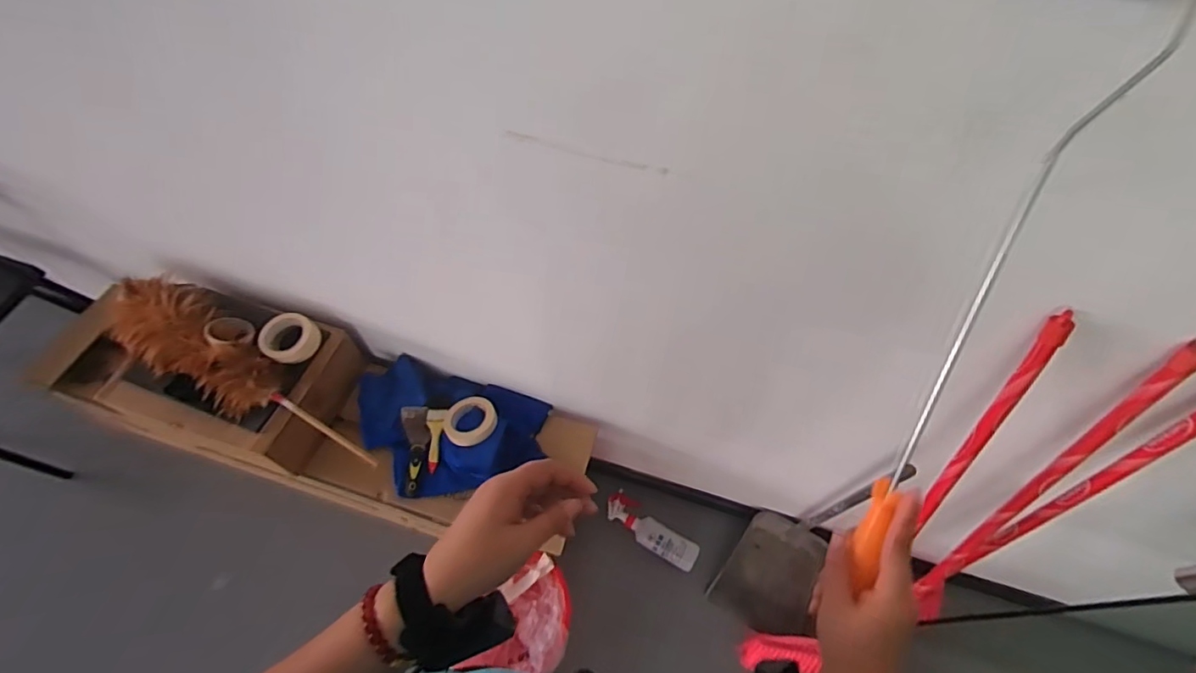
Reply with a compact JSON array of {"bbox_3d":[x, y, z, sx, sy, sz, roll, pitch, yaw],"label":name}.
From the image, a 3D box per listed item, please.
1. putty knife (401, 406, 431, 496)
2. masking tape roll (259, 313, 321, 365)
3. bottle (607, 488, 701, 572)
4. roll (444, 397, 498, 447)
[{"bbox_3d":[-0.410,0.251,1.206,0.062,0.032,0.205,-9,60,-7],"label":"putty knife"},{"bbox_3d":[-0.671,0.005,1.164,0.109,0.058,0.110,1,59,-1],"label":"masking tape roll"},{"bbox_3d":[0.143,0.517,1.430,0.275,0.057,0.092,35,64,18],"label":"bottle"},{"bbox_3d":[-0.287,0.191,1.212,0.108,0.028,0.113,1,59,-1],"label":"roll"}]

